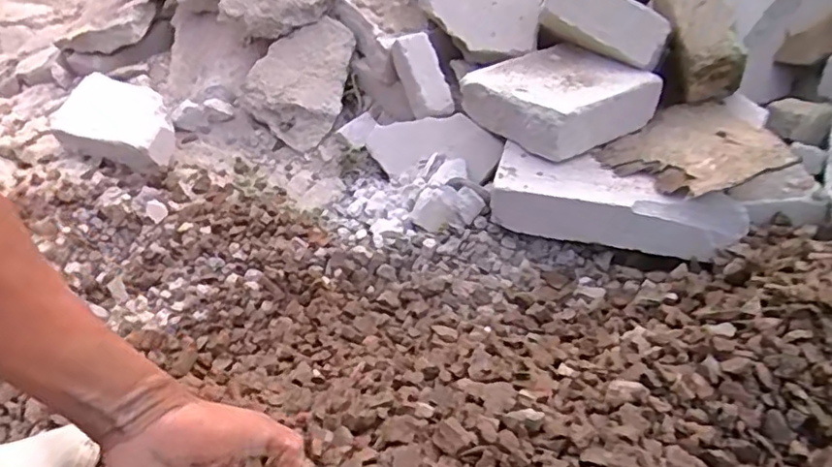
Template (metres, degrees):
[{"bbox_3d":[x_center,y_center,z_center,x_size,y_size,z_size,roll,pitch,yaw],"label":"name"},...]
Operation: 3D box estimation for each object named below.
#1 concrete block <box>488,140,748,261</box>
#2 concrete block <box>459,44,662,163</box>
[{"bbox_3d":[0.276,-0.042,0.856,0.331,0.075,0.121,12,43,14],"label":"concrete block"},{"bbox_3d":[0.217,-0.207,0.939,0.213,0.079,0.210,-25,47,-25],"label":"concrete block"}]

